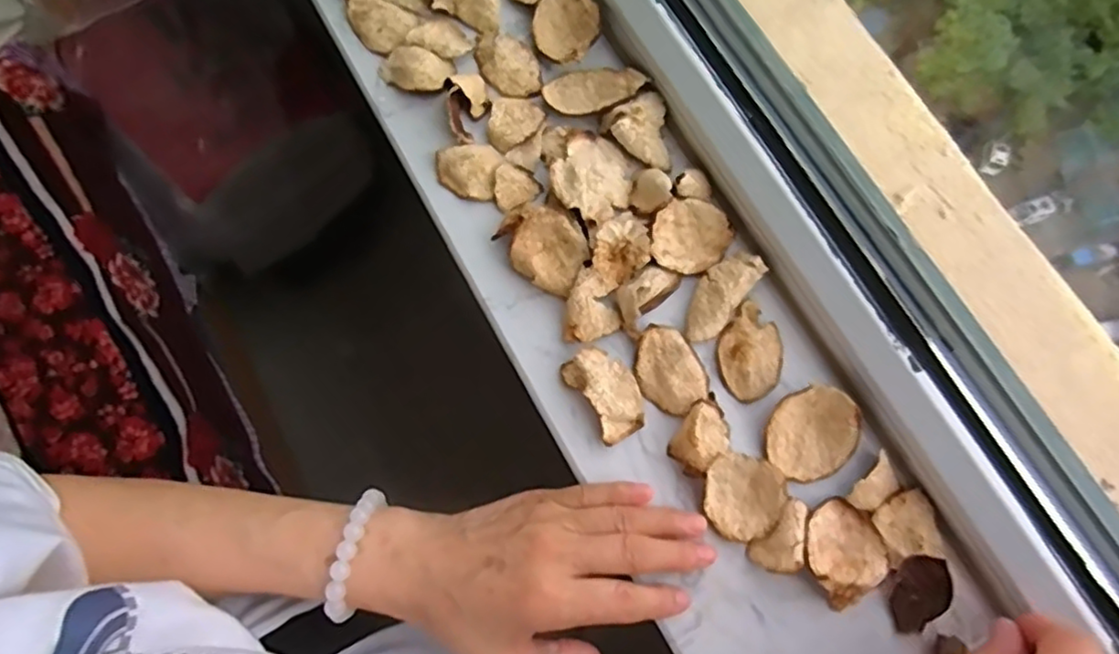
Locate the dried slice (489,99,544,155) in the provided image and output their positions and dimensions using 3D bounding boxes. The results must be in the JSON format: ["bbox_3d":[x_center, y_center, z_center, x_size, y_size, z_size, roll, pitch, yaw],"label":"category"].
[{"bbox_3d":[-0.029,-0.128,0.402,0.037,0.004,0.032,-36,78,-6],"label":"dried slice"}]

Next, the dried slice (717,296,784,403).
[{"bbox_3d":[0.107,0.014,0.368,0.034,0.007,0.053,10,77,4],"label":"dried slice"}]

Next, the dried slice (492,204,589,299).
[{"bbox_3d":[-0.010,-0.047,0.379,0.055,0.012,0.044,25,79,8],"label":"dried slice"}]

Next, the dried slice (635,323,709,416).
[{"bbox_3d":[0.061,0.023,0.364,0.035,0.007,0.050,-12,77,-1],"label":"dried slice"}]

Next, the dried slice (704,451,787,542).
[{"bbox_3d":[0.097,0.090,0.346,0.040,0.012,0.043,0,77,2],"label":"dried slice"}]

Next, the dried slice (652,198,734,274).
[{"bbox_3d":[0.076,-0.052,0.382,0.045,0.011,0.045,1,84,-11],"label":"dried slice"}]

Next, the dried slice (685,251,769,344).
[{"bbox_3d":[0.090,-0.018,0.368,0.026,0.014,0.058,36,81,9],"label":"dried slice"}]

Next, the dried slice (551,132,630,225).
[{"bbox_3d":[0.019,-0.089,0.388,0.048,0.012,0.051,0,77,2],"label":"dried slice"}]

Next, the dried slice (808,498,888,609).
[{"bbox_3d":[0.146,0.114,0.336,0.042,0.014,0.043,0,77,2],"label":"dried slice"}]

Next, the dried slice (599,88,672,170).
[{"bbox_3d":[0.051,-0.117,0.392,0.037,0.013,0.045,-28,77,-4],"label":"dried slice"}]

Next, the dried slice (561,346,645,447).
[{"bbox_3d":[0.026,0.036,0.362,0.031,0.014,0.052,-32,78,-5],"label":"dried slice"}]

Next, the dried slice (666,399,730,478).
[{"bbox_3d":[0.076,0.060,0.353,0.027,0.016,0.038,40,81,10],"label":"dried slice"}]

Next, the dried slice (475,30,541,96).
[{"bbox_3d":[-0.033,-0.169,0.413,0.033,0.005,0.050,-32,78,-5],"label":"dried slice"}]

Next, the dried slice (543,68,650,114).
[{"bbox_3d":[0.022,-0.148,0.402,0.060,0.012,0.033,-8,77,0],"label":"dried slice"}]

